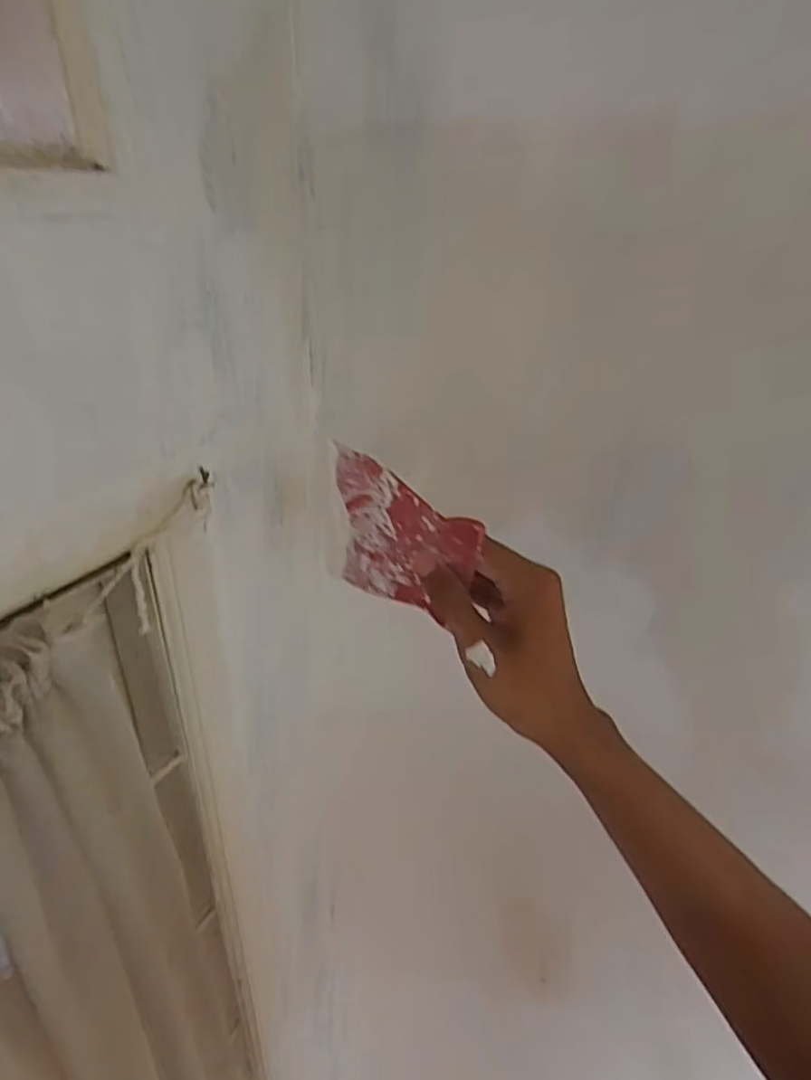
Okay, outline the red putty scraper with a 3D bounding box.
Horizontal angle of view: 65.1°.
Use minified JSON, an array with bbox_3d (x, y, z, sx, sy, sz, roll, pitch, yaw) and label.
[{"bbox_3d":[-0.001,0.005,0.389,0.094,0.114,0.008,26,53,21],"label":"red putty scraper"}]

